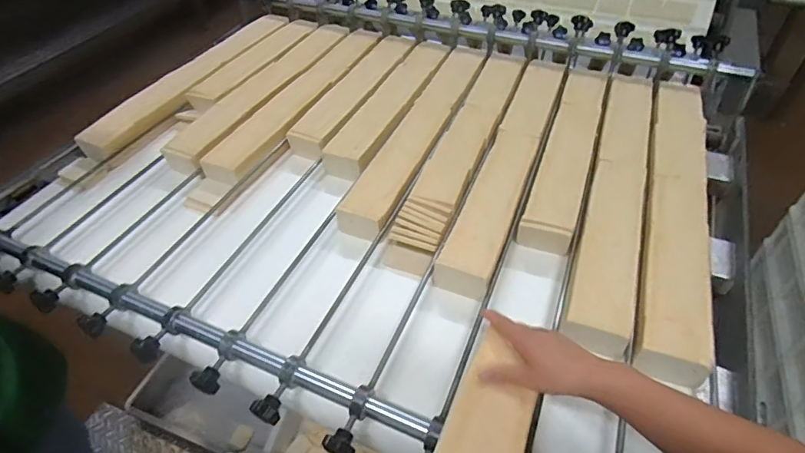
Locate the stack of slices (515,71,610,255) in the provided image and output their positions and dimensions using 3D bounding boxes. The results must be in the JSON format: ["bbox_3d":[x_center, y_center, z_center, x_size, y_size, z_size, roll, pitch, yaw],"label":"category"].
[{"bbox_3d":[0.297,-0.126,0.858,0.081,0.079,0.499,16,49,17],"label":"stack of slices"}]

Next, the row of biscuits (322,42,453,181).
[{"bbox_3d":[-0.018,-0.253,1.003,0.096,0.056,0.477,17,49,18],"label":"row of biscuits"}]

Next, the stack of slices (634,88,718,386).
[{"bbox_3d":[0.429,-0.044,0.746,0.094,0.049,0.603,15,49,16],"label":"stack of slices"}]

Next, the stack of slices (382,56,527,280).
[{"bbox_3d":[0.121,-0.155,0.900,0.081,0.055,0.605,16,49,17],"label":"stack of slices"}]

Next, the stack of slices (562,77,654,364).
[{"bbox_3d":[0.359,-0.083,0.801,0.080,0.065,0.648,15,49,16],"label":"stack of slices"}]

